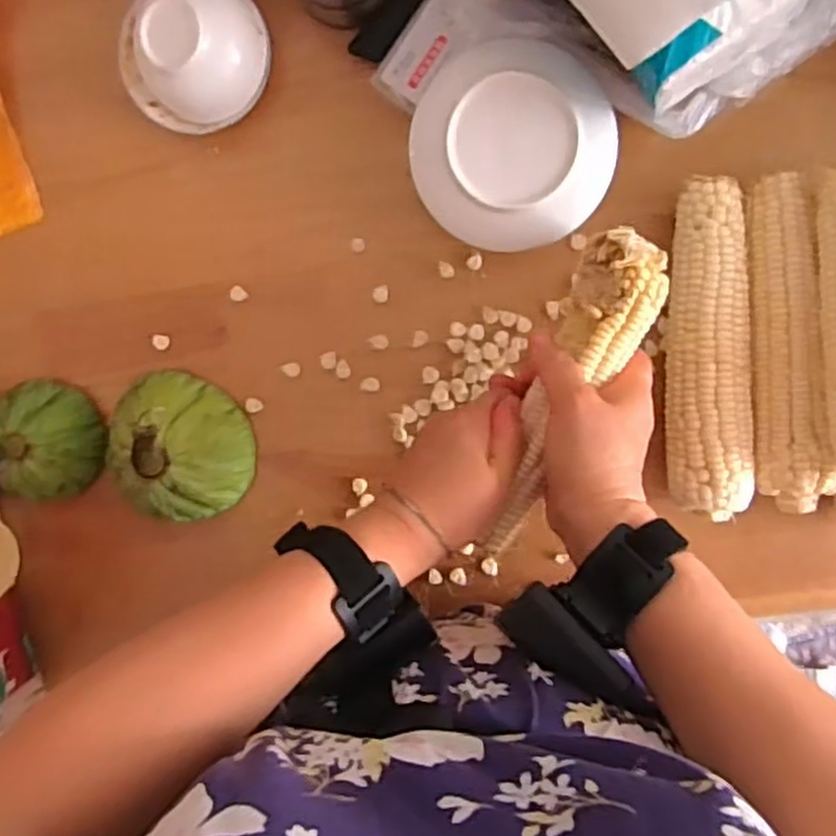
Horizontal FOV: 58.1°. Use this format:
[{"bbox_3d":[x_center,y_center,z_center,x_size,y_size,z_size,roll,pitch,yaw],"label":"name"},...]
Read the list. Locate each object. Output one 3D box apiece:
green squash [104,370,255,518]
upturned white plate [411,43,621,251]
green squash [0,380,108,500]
[{"bbox_3d":[-0.167,0.019,0.511,0.105,0.062,0.087,43,97,-2],"label":"green squash"},{"bbox_3d":[0.057,-0.162,0.448,0.118,0.017,0.117,0,97,3],"label":"upturned white plate"},{"bbox_3d":[-0.260,0.015,0.527,0.068,0.054,0.082,-12,96,5],"label":"green squash"}]

